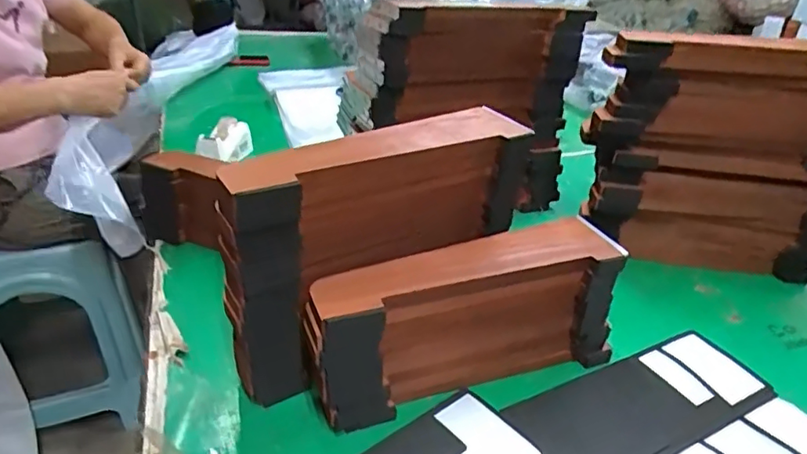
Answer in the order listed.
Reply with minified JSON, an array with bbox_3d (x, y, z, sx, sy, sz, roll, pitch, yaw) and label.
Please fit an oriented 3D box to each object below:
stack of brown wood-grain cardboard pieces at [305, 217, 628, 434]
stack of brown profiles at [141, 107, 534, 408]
[{"bbox_3d":[0.059,0.086,0.519,0.302,0.136,0.070,-8,34,-21],"label":"stack of brown wood-grain cardboard pieces"},{"bbox_3d":[-0.027,0.018,0.525,0.318,0.211,0.075,-18,37,-32],"label":"stack of brown profiles"}]

